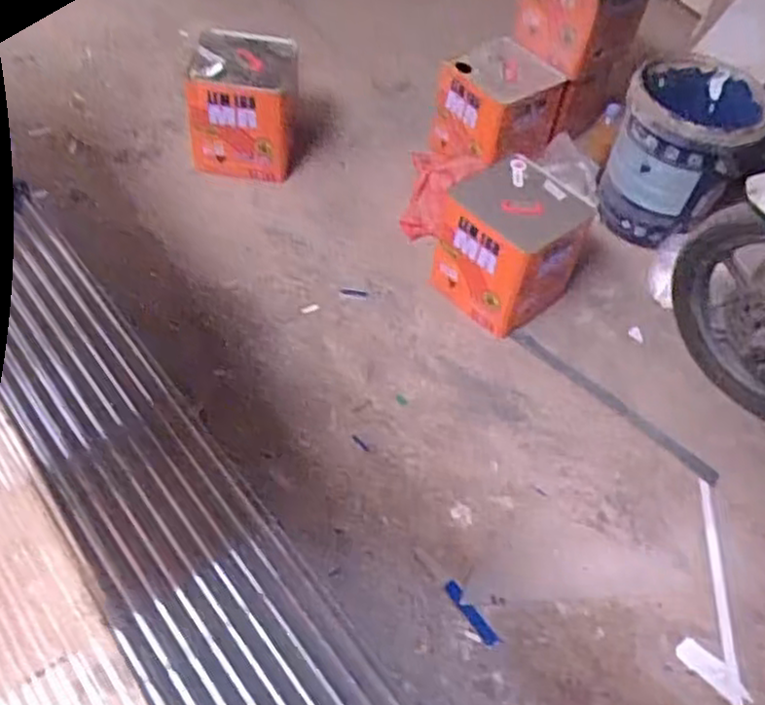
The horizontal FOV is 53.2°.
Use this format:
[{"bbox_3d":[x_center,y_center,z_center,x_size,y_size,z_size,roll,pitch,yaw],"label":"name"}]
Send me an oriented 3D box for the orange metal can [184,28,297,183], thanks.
[{"bbox_3d":[-0.331,-0.576,1.780,0.221,0.272,0.210,10,51,1],"label":"orange metal can"}]

